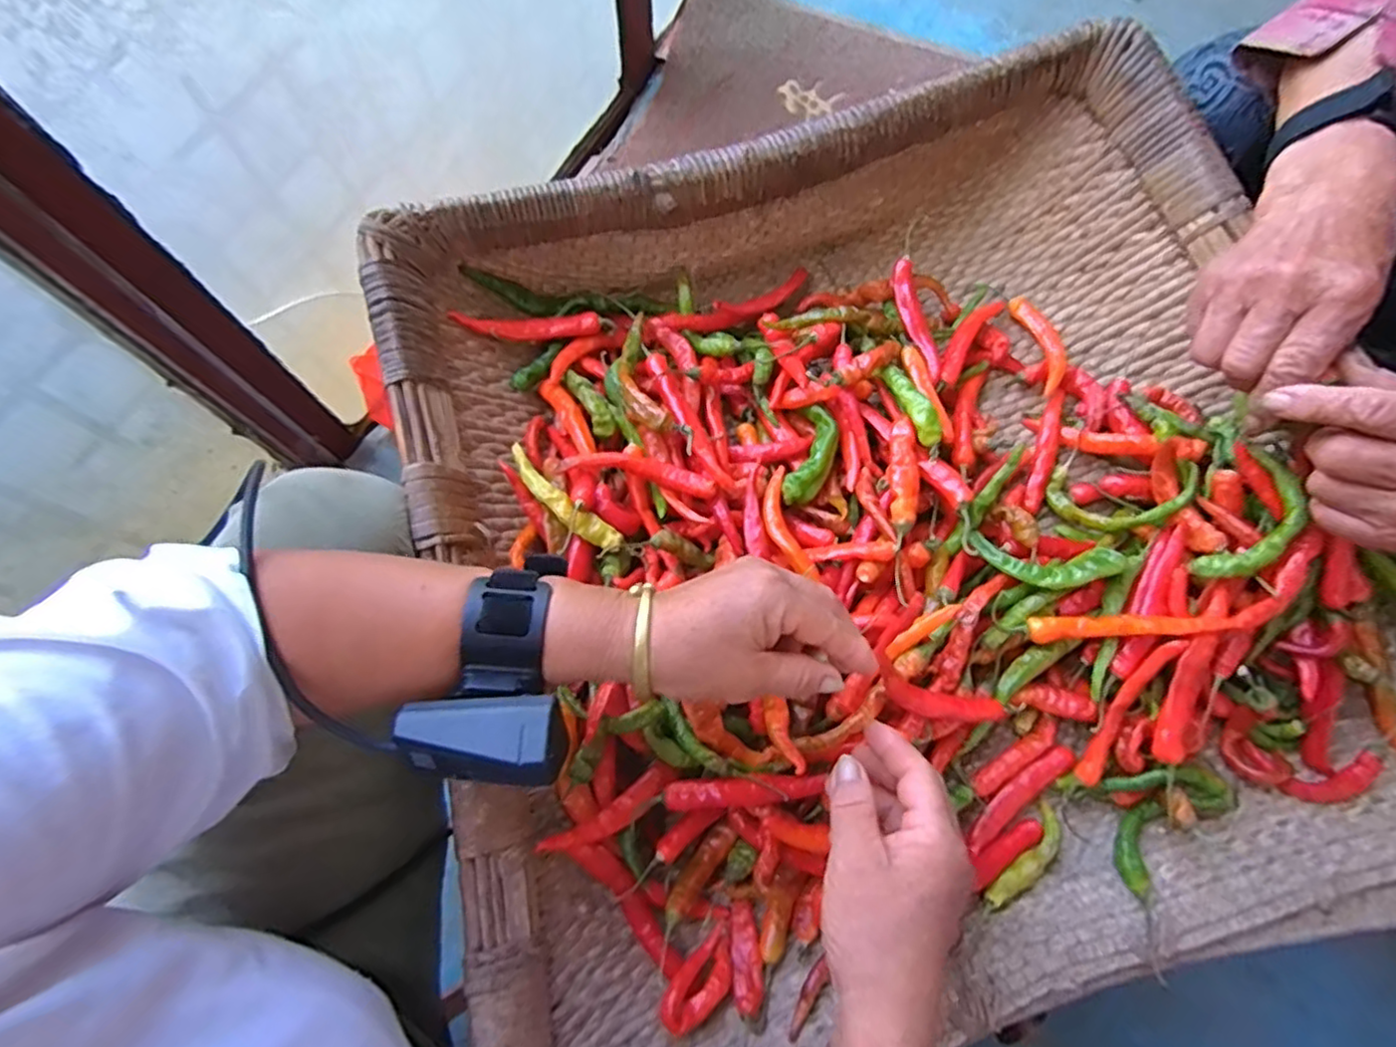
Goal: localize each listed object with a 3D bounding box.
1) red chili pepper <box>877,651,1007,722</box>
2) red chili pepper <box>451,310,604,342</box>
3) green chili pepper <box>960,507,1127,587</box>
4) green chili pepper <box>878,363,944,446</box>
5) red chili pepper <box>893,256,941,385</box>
[{"bbox_3d":[0.141,0.102,0.386,0.093,0.011,0.023,21,71,-17],"label":"red chili pepper"},{"bbox_3d":[-0.127,-0.148,0.487,0.106,0.020,0.020,-6,71,-21],"label":"red chili pepper"},{"bbox_3d":[0.214,0.024,0.420,0.102,0.029,0.035,12,72,2],"label":"green chili pepper"},{"bbox_3d":[0.144,-0.083,0.443,0.015,0.014,0.069,-18,59,-7],"label":"green chili pepper"},{"bbox_3d":[0.163,-0.152,0.490,0.015,0.011,0.105,-8,72,-4],"label":"red chili pepper"}]

